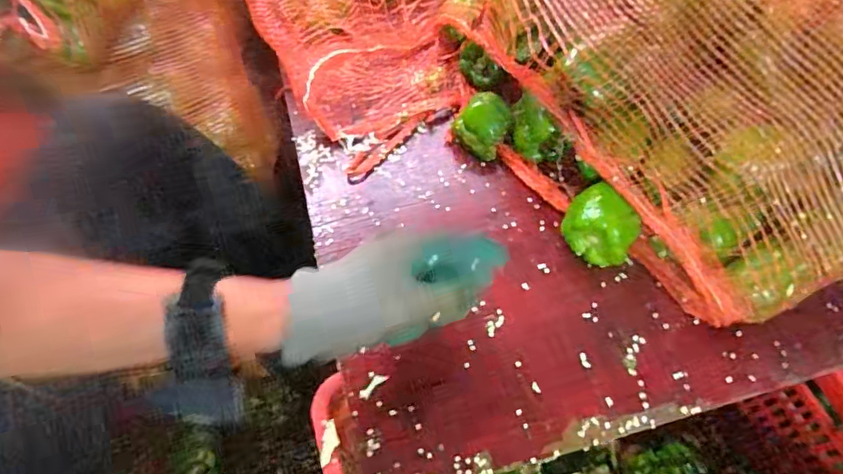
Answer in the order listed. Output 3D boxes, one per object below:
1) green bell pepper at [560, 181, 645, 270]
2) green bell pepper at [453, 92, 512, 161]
[{"bbox_3d":[0.173,-0.010,0.513,0.064,0.055,0.051,31,66,18],"label":"green bell pepper"},{"bbox_3d":[0.068,-0.122,0.591,0.052,0.050,0.057,-1,60,2],"label":"green bell pepper"}]

